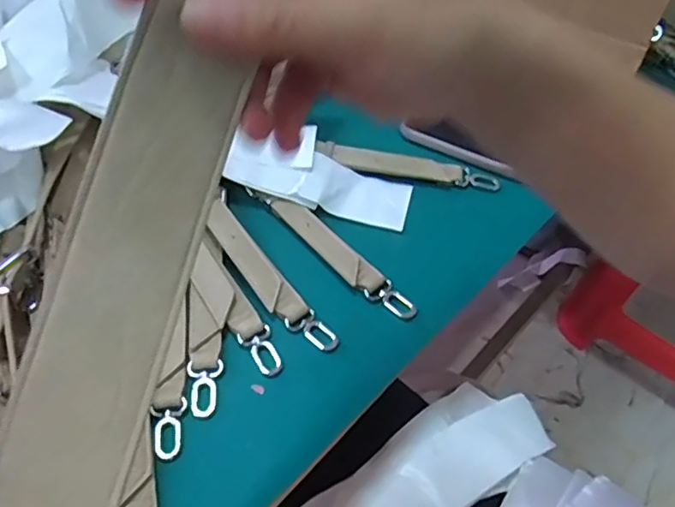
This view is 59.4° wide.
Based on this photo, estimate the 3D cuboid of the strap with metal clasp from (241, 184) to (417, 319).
[{"bbox_3d":[-0.006,-0.007,0.509,0.028,0.012,0.186,-35,61,-27],"label":"strap with metal clasp"}]

